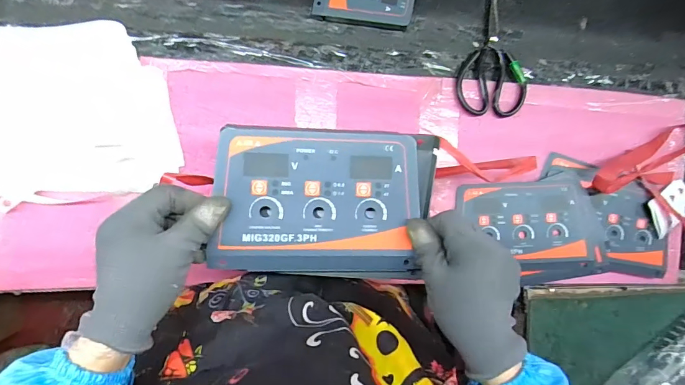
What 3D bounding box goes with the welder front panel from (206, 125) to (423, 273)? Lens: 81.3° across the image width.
[{"bbox_3d":[-0.021,0.009,0.367,0.181,0.022,0.130,3,90,-7],"label":"welder front panel"}]

